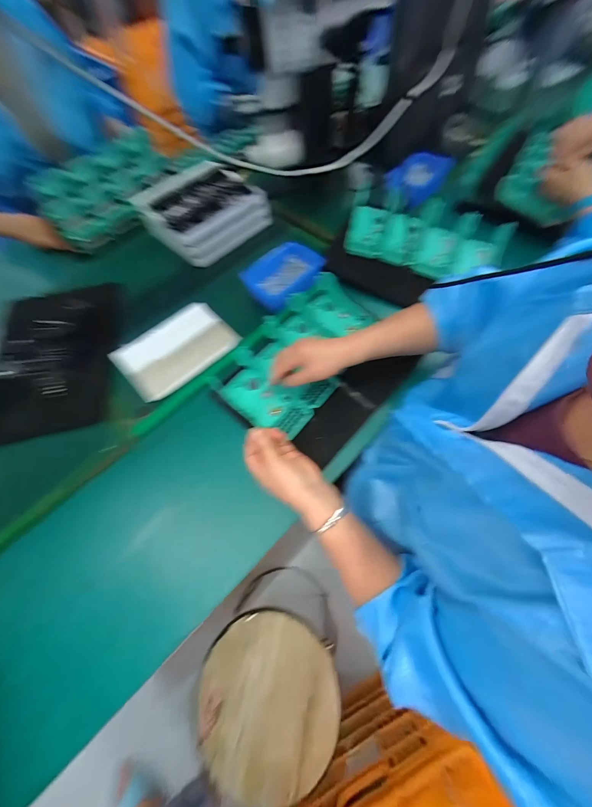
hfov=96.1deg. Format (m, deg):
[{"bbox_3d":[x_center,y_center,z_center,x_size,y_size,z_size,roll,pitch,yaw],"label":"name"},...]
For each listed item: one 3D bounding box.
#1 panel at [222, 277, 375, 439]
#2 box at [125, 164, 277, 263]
[{"bbox_3d":[0.013,-0.103,0.504,0.170,0.030,0.329,31,73,10],"label":"panel"},{"bbox_3d":[-0.221,-0.474,0.648,0.253,0.085,0.216,-36,67,-14],"label":"box"}]

